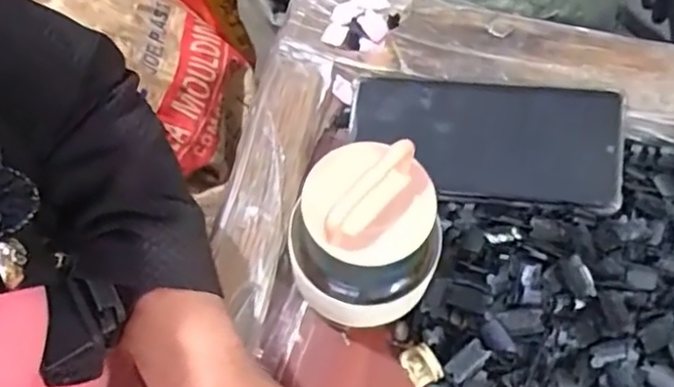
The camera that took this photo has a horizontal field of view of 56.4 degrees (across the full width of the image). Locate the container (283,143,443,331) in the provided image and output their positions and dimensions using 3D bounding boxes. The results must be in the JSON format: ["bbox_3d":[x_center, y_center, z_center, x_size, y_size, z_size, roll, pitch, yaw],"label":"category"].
[{"bbox_3d":[0.011,0.023,0.310,0.068,0.106,0.065,-8,64,-2],"label":"container"}]

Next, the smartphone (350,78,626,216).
[{"bbox_3d":[0.090,-0.031,0.388,0.160,0.006,0.074,5,85,9],"label":"smartphone"}]

